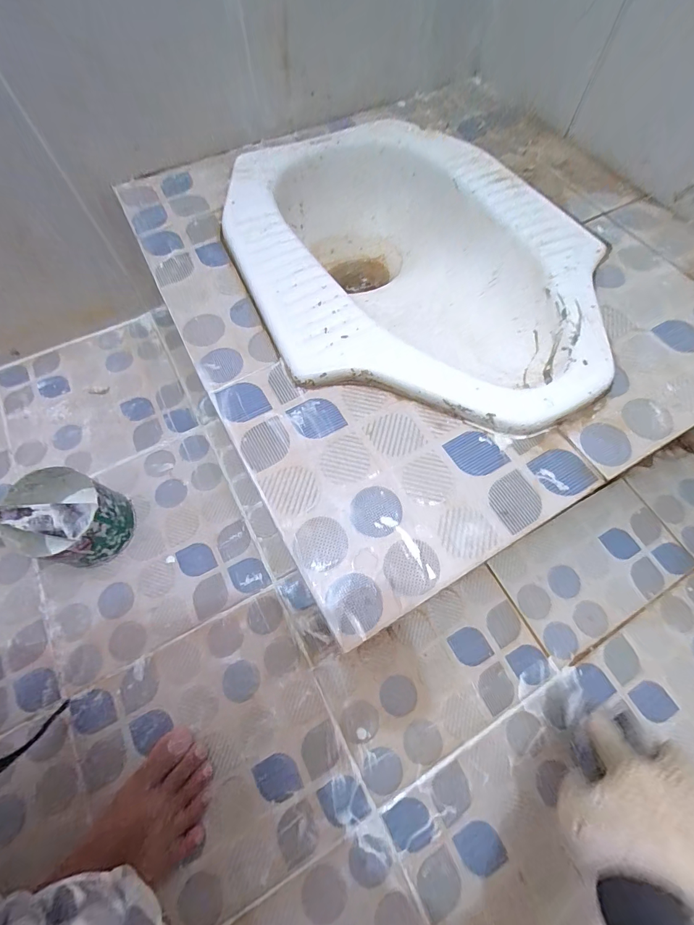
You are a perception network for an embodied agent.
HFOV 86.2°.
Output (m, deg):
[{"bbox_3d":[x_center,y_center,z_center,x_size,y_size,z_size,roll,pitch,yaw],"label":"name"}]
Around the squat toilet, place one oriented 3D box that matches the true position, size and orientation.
[{"bbox_3d":[0.066,-0.208,0.451,0.357,0.149,0.471,-21,67,-8],"label":"squat toilet"}]

